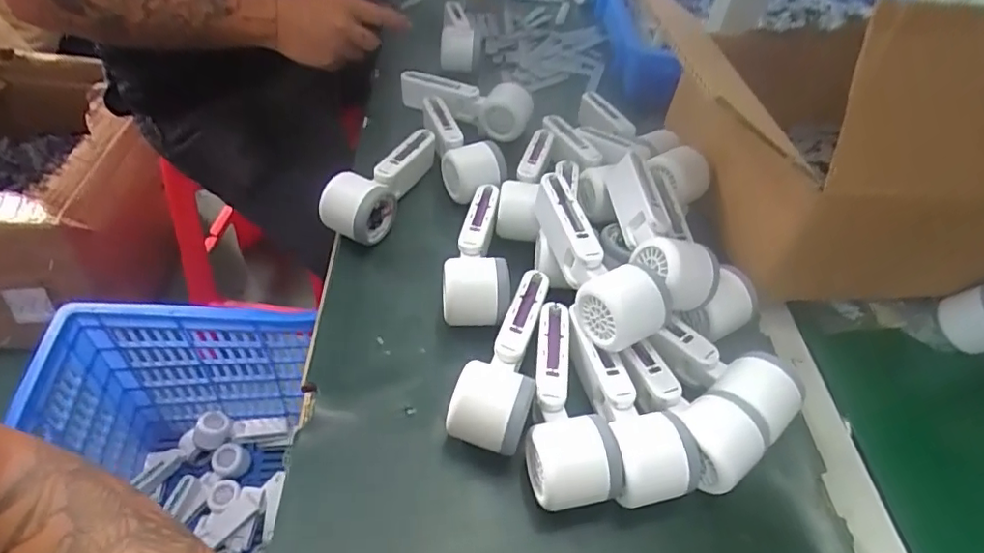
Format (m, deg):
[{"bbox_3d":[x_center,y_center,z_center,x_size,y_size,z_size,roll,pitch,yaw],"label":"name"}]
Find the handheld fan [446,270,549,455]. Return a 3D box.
[{"bbox_3d":[0.017,0.058,0.457,0.054,0.057,0.161,16,48,10],"label":"handheld fan"}]

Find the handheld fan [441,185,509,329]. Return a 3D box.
[{"bbox_3d":[-0.016,-0.023,0.534,0.058,0.047,0.162,1,47,-4],"label":"handheld fan"}]

